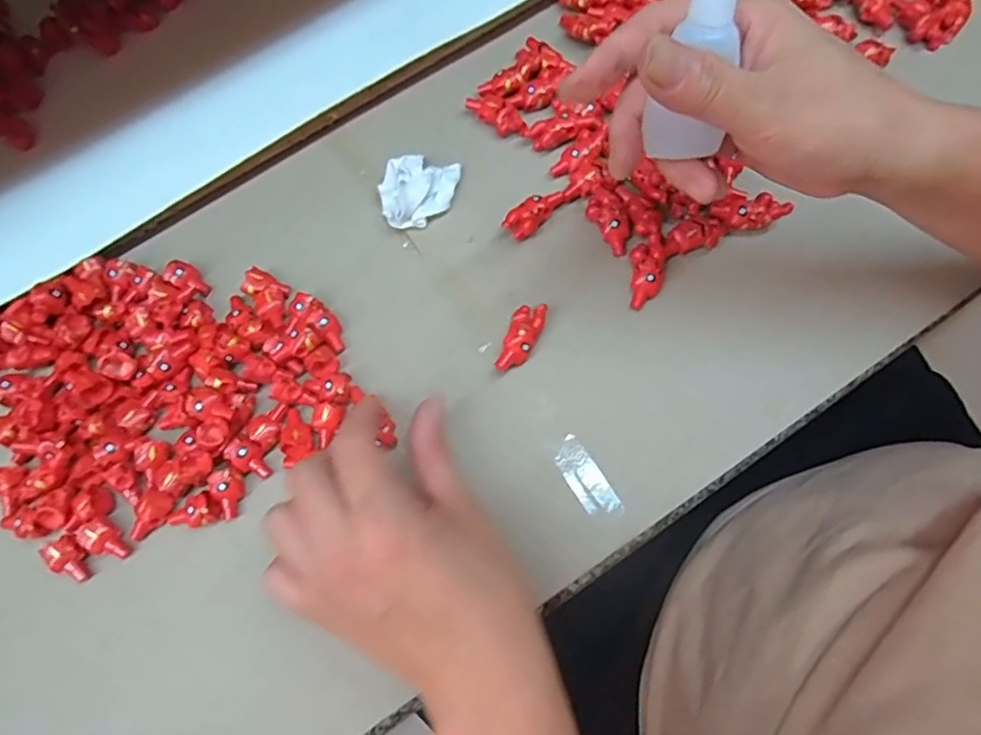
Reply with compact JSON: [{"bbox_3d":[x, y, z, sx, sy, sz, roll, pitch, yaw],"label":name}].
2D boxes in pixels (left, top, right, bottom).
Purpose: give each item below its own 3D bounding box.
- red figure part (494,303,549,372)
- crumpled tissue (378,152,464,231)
[{"bbox_3d":[0.017,-0.016,0.322,0.016,0.013,0.042,21,74,9],"label":"red figure part"},{"bbox_3d":[-0.045,-0.106,0.355,0.043,0.017,0.048,14,74,6],"label":"crumpled tissue"}]

